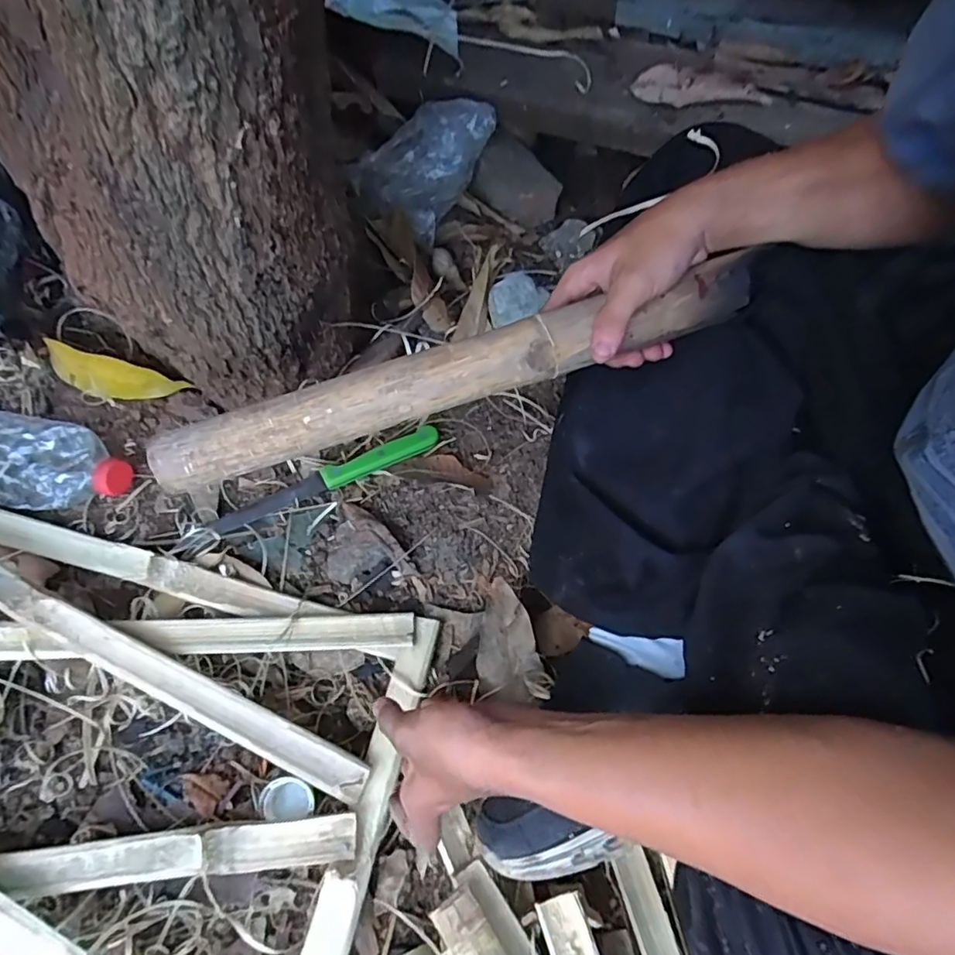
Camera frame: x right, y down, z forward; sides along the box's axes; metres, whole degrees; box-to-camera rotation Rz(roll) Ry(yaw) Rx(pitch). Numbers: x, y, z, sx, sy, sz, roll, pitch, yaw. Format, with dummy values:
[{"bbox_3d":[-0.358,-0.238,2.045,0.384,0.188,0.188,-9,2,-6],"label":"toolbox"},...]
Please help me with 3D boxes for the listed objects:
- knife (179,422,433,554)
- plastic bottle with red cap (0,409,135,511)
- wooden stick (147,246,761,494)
[{"bbox_3d":[-0.148,0.005,0.539,0.245,0.017,0.022,-26,66,-14],"label":"knife"},{"bbox_3d":[-0.427,-0.021,0.524,0.238,0.029,0.084,12,62,5],"label":"plastic bottle with red cap"},{"bbox_3d":[-0.016,-0.071,0.398,0.415,0.028,0.036,-17,63,0],"label":"wooden stick"}]

